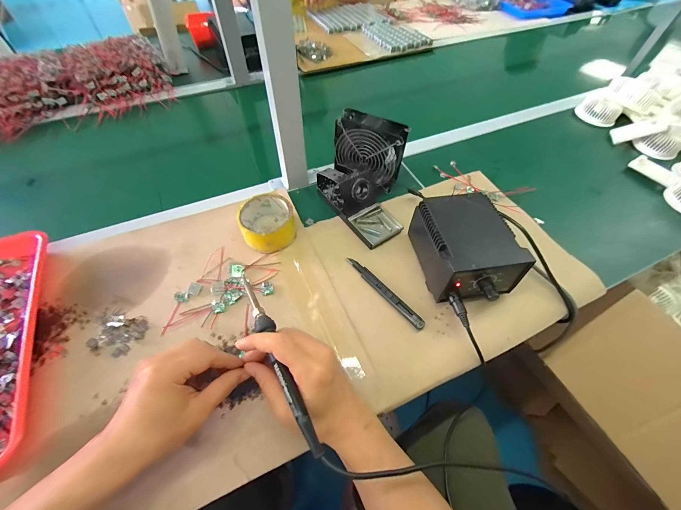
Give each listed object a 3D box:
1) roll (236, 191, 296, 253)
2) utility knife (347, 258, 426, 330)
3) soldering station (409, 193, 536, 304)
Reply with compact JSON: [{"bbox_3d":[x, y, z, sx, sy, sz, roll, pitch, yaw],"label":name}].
[{"bbox_3d":[-0.119,-0.051,0.481,0.083,0.049,0.085,0,55,0],"label":"roll"},{"bbox_3d":[0.064,0.054,0.436,0.017,0.008,0.146,-36,62,-23],"label":"utility knife"},{"bbox_3d":[0.181,-0.008,0.436,0.115,0.085,0.158,-9,55,-7],"label":"soldering station"}]

